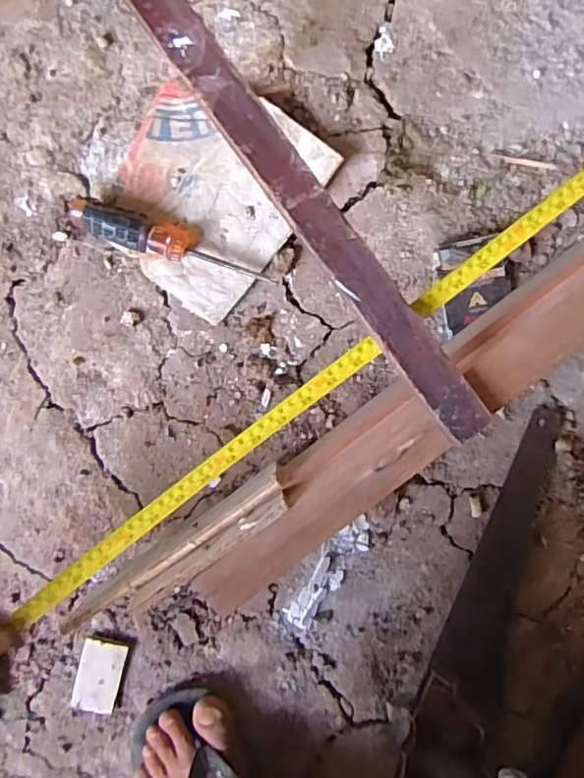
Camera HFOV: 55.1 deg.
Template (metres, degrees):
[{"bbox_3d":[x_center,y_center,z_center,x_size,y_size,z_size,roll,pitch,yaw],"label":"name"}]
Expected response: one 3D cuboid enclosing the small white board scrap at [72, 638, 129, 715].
[{"bbox_3d":[-0.194,0.290,0.564,0.042,0.008,0.074,14,94,-1],"label":"small white board scrap"}]

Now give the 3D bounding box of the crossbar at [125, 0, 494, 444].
[{"bbox_3d":[-0.111,-0.298,0.408,0.039,0.018,0.834,-37,94,1],"label":"crossbar"}]

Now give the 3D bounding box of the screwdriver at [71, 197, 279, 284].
[{"bbox_3d":[-0.117,-0.138,0.522,0.202,0.034,0.032,16,94,-2],"label":"screwdriver"}]

